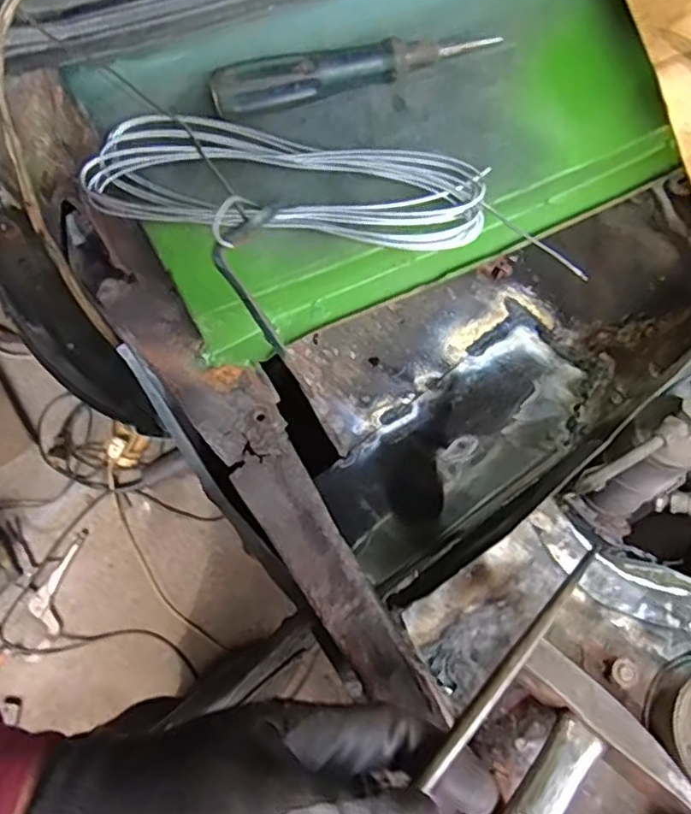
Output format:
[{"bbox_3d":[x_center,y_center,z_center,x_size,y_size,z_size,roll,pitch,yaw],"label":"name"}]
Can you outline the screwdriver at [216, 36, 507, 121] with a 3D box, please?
[{"bbox_3d":[0.004,-0.182,0.349,0.150,0.021,0.020,-13,75,-3],"label":"screwdriver"}]

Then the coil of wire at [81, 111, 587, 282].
[{"bbox_3d":[-0.009,-0.117,0.351,0.253,0.034,0.073,10,75,4],"label":"coil of wire"}]

